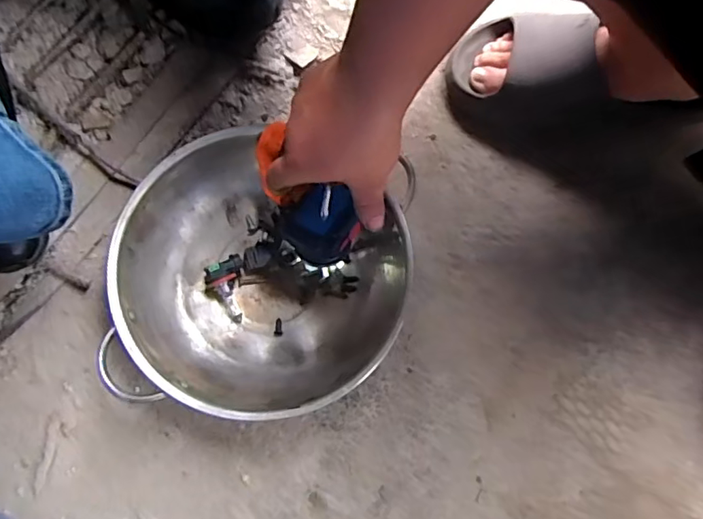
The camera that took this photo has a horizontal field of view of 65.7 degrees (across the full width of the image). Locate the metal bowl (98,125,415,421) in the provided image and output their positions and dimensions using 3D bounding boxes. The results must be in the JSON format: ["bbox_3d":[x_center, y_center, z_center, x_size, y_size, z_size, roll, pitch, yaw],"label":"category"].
[{"bbox_3d":[-0.085,0.014,0.512,0.246,0.077,0.251,-4,74,0],"label":"metal bowl"}]

